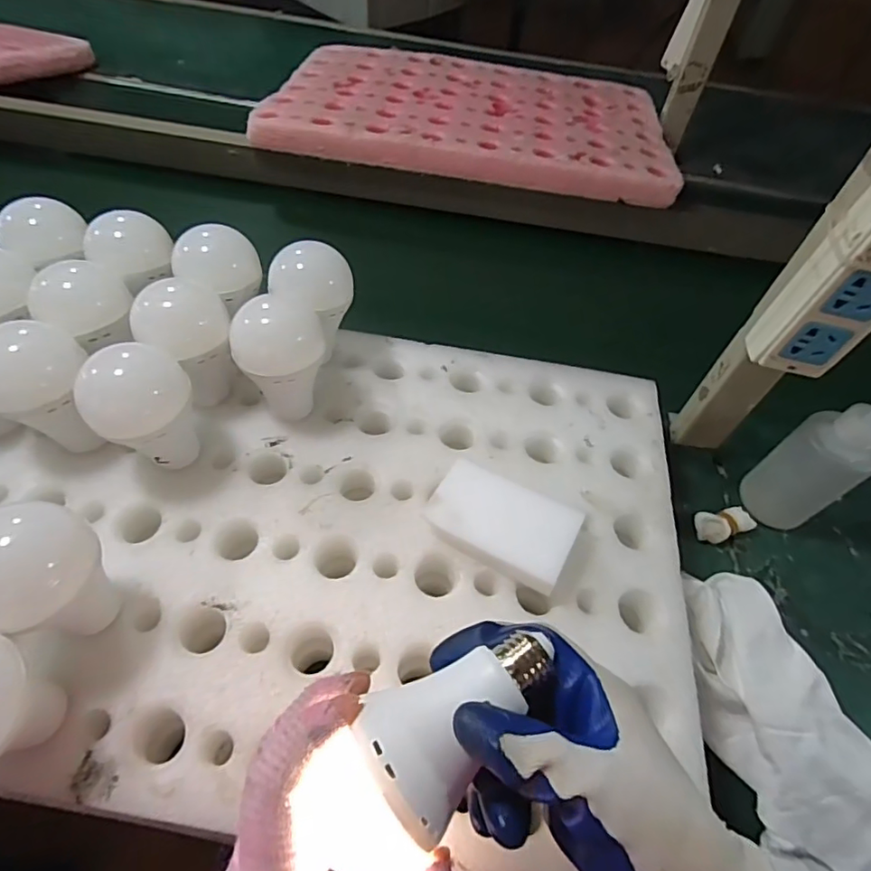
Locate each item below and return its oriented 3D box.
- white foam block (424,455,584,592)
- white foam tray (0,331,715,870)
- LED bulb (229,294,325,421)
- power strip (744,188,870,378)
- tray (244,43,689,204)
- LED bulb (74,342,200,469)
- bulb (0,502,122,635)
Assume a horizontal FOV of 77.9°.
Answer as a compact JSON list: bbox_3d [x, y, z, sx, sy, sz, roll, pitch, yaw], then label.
[{"bbox_3d":[0.044,0.062,0.373,0.098,0.036,0.059,25,56,13],"label":"white foam block"},{"bbox_3d":[-0.091,0.047,0.375,0.537,0.038,0.370,10,54,1],"label":"white foam tray"},{"bbox_3d":[-0.114,-0.053,0.406,0.063,0.093,0.070,-15,57,-15],"label":"LED bulb"},{"bbox_3d":[0.260,-0.094,0.340,0.054,0.126,0.028,13,54,4],"label":"power strip"},{"bbox_3d":[0.054,-0.473,0.768,0.536,0.033,0.364,9,54,1],"label":"tray"},{"bbox_3d":[-0.195,-0.011,0.367,0.063,0.086,0.065,-24,60,-21],"label":"LED bulb"},{"bbox_3d":[-0.215,0.080,0.300,0.057,0.091,0.061,3,54,-4],"label":"bulb"}]

